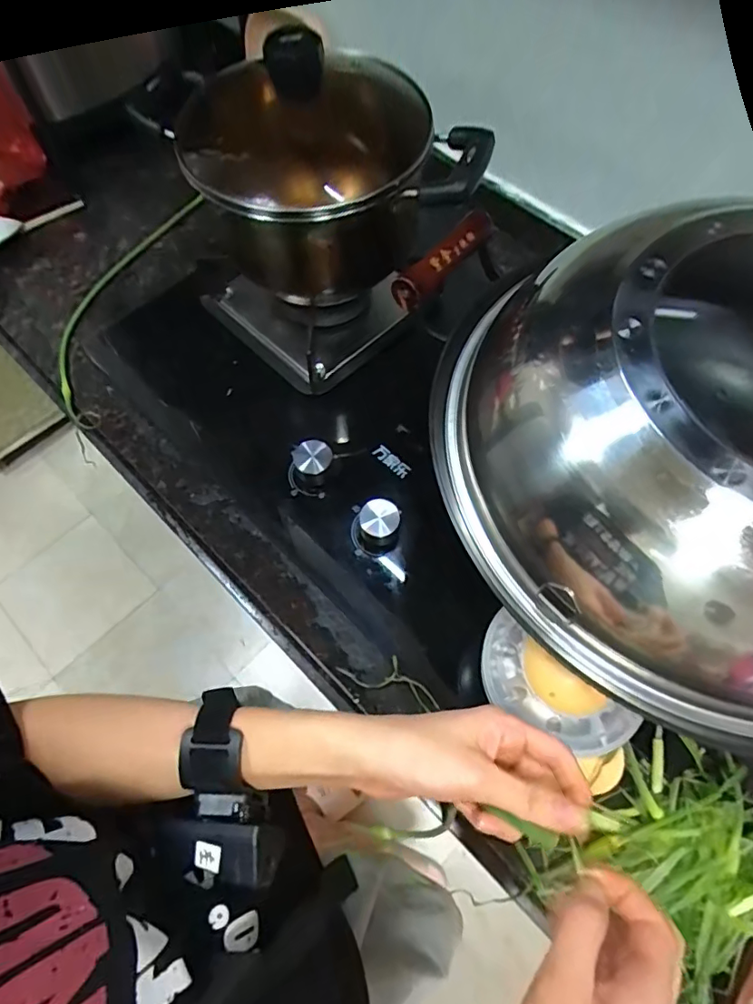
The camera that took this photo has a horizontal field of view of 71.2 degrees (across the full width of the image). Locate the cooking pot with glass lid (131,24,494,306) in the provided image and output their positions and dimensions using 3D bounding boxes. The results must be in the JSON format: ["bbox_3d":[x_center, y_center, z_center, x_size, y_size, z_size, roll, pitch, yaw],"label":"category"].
[{"bbox_3d":[-0.043,-0.309,0.492,0.250,0.177,0.189,-11,66,-5],"label":"cooking pot with glass lid"}]

